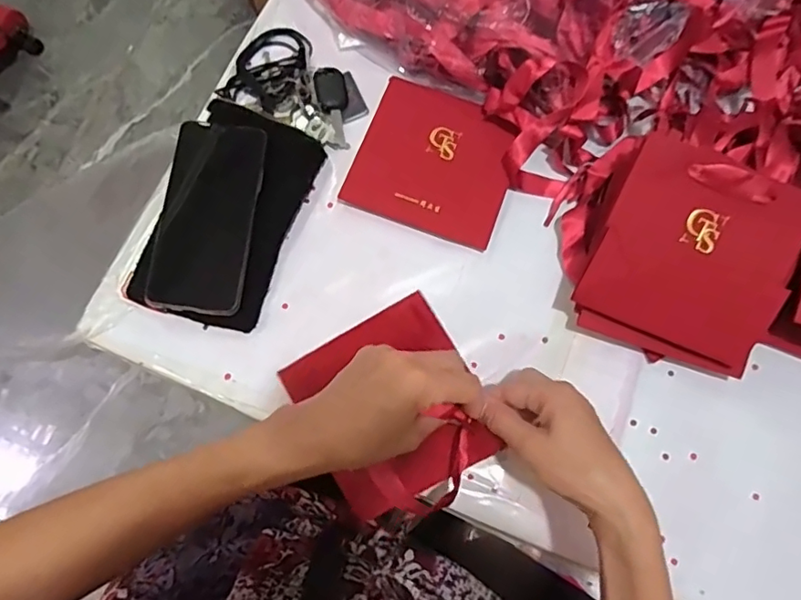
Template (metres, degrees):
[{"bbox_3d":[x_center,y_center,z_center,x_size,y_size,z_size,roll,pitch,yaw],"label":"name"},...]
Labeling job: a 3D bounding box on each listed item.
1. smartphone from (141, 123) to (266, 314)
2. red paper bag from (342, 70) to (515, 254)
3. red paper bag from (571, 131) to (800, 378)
[{"bbox_3d":[-0.167,-0.073,0.463,0.079,0.008,0.166,6,81,-1],"label":"smartphone"},{"bbox_3d":[0.033,-0.131,0.501,0.138,0.010,0.140,19,75,4],"label":"red paper bag"},{"bbox_3d":[0.232,-0.034,0.421,0.147,0.011,0.141,22,106,0],"label":"red paper bag"}]

